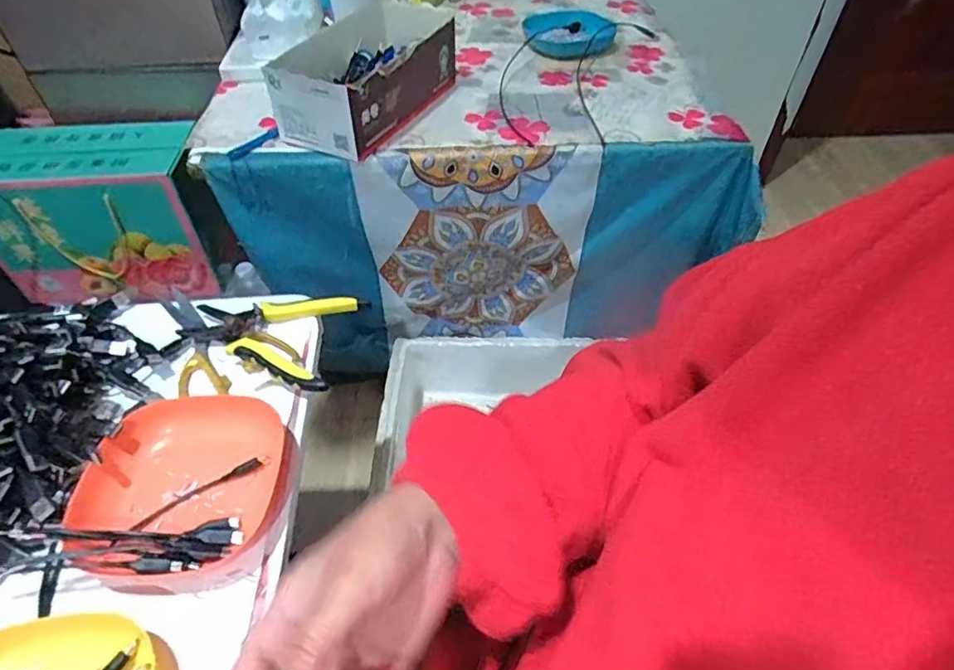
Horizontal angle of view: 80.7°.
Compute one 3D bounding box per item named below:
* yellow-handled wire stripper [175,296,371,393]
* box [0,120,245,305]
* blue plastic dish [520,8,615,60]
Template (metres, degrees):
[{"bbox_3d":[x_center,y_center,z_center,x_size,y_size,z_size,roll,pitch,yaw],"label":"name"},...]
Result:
[{"bbox_3d":[-0.194,-0.002,0.515,0.153,0.019,0.114,7,49,6],"label":"yellow-handled wire stripper"},{"bbox_3d":[-0.614,-0.197,0.935,0.342,0.240,0.161,-7,49,-6],"label":"box"},{"bbox_3d":[0.149,-0.496,0.918,0.132,0.036,0.139,0,49,0],"label":"blue plastic dish"}]

